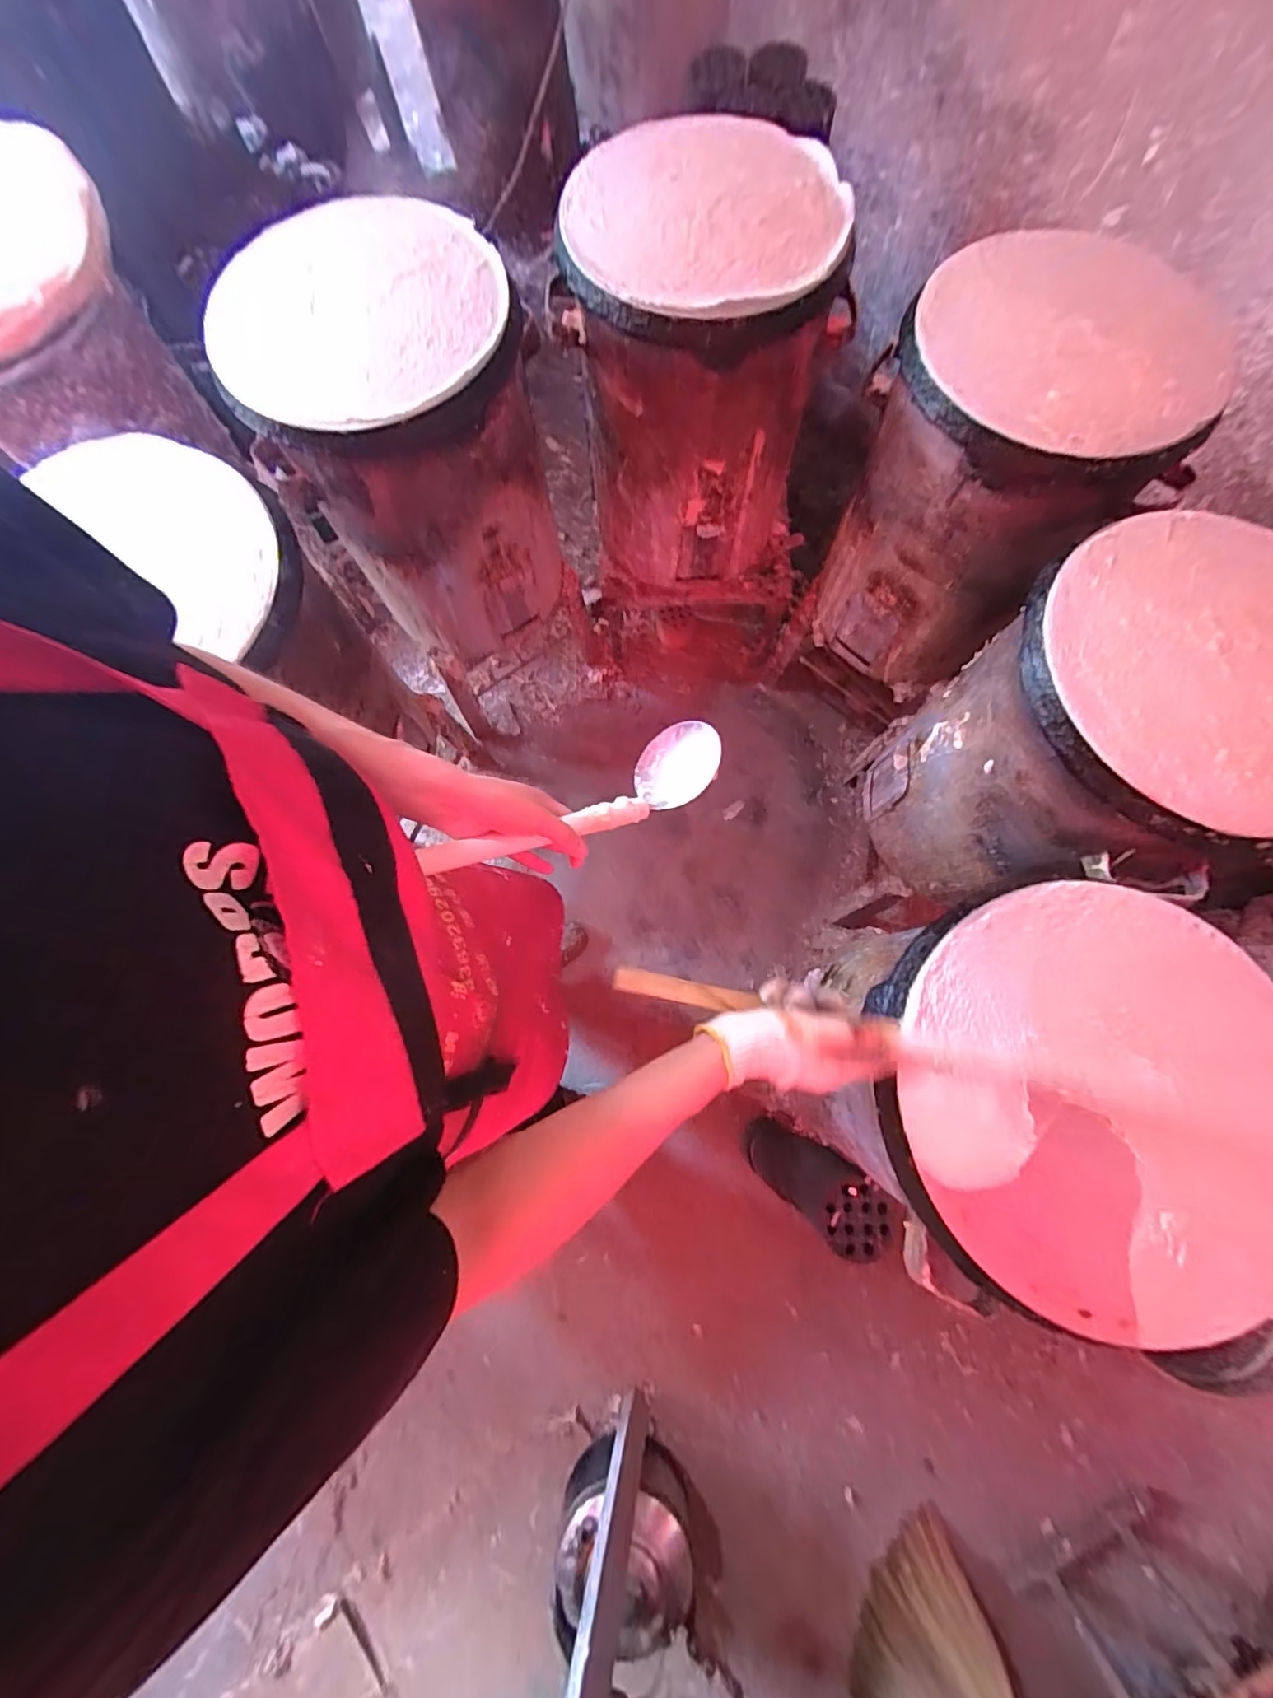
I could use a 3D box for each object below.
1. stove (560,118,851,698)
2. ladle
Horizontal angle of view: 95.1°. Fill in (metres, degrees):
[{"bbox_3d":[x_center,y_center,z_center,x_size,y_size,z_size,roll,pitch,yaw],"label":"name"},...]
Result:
[{"bbox_3d":[0.127,-0.689,1.121,0.411,0.836,0.390,6,77,2],"label":"stove"},{"bbox_3d":[-0.042,-0.036,0.509,0.291,0.075,0.074,-30,77,-34],"label":"ladle"}]

